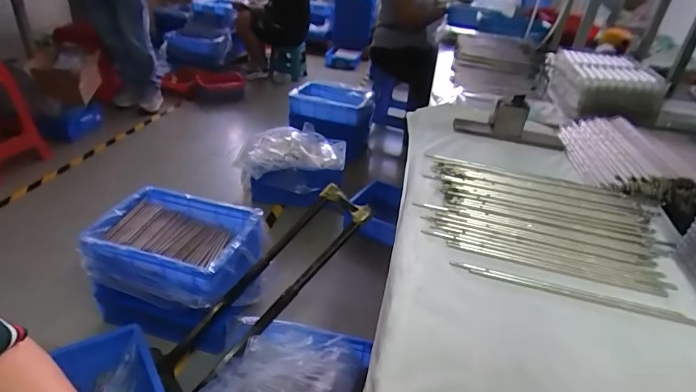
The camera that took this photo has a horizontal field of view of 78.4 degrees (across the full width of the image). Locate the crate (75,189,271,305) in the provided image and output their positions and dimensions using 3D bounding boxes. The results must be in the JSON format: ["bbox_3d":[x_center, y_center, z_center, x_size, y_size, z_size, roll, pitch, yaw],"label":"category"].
[{"bbox_3d":[-0.480,0.161,1.254,0.460,0.173,0.327,7,31,3],"label":"crate"}]

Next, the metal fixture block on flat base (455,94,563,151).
[{"bbox_3d":[0.330,-0.152,0.867,0.216,0.086,0.057,10,31,8],"label":"metal fixture block on flat base"}]

